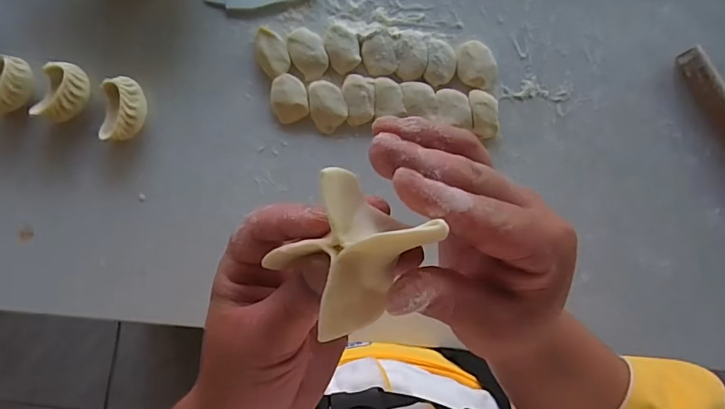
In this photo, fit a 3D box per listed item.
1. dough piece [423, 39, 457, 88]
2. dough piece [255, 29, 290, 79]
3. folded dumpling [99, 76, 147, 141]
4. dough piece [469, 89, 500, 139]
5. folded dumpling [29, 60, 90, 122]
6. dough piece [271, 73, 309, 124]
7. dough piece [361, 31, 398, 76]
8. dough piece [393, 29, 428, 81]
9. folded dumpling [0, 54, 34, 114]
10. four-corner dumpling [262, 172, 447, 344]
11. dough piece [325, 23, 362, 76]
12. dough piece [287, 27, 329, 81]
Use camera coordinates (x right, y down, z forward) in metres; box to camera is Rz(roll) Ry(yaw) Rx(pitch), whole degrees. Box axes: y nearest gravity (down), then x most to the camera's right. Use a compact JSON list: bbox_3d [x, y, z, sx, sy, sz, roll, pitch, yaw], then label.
[{"bbox_3d":[0.090,-0.164,0.548,0.035,0.018,0.053,3,87,-4],"label":"dough piece"},{"bbox_3d":[-0.102,-0.170,0.535,0.036,0.020,0.052,-26,89,-5],"label":"dough piece"},{"bbox_3d":[-0.260,-0.103,0.516,0.040,0.032,0.068,9,87,-4],"label":"folded dumpling"},{"bbox_3d":[0.141,-0.105,0.548,0.031,0.020,0.057,-6,88,-4],"label":"dough piece"},{"bbox_3d":[-0.322,-0.120,0.510,0.038,0.033,0.061,13,87,-3],"label":"folded dumpling"},{"bbox_3d":[-0.084,-0.120,0.533,0.040,0.016,0.051,-24,89,-5],"label":"dough piece"},{"bbox_3d":[0.019,-0.172,0.543,0.036,0.017,0.049,-17,89,-5],"label":"dough piece"},{"bbox_3d":[0.055,-0.174,0.547,0.037,0.018,0.059,-7,88,-4],"label":"dough piece"},{"bbox_3d":[-0.379,-0.125,0.504,0.040,0.031,0.062,13,87,-3],"label":"folded dumpling"},{"bbox_3d":[-0.006,0.021,0.185,0.049,0.026,0.056,30,86,-2],"label":"four-corner dumpling"},{"bbox_3d":[-0.023,-0.180,0.542,0.037,0.016,0.055,-15,89,-5],"label":"dough piece"},{"bbox_3d":[-0.062,-0.173,0.542,0.039,0.014,0.058,-23,89,-5],"label":"dough piece"}]

